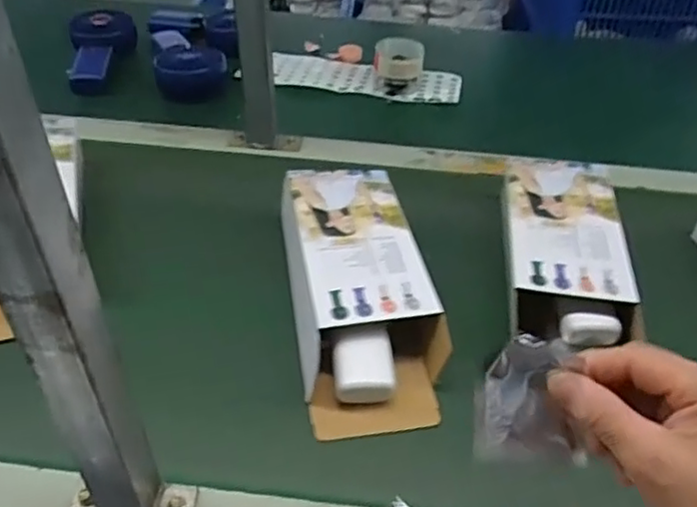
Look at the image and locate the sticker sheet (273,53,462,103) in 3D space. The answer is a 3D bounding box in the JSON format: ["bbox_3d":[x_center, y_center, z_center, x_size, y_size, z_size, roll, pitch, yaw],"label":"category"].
[{"bbox_3d":[0.024,-0.246,0.912,0.262,0.017,0.102,6,42,5],"label":"sticker sheet"}]

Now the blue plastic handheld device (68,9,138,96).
[{"bbox_3d":[-0.345,-0.276,0.896,0.087,0.067,0.168,2,35,-6],"label":"blue plastic handheld device"}]

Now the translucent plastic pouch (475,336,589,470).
[{"bbox_3d":[0.102,0.083,0.376,0.056,0.073,0.011,-1,13,28],"label":"translucent plastic pouch"}]

